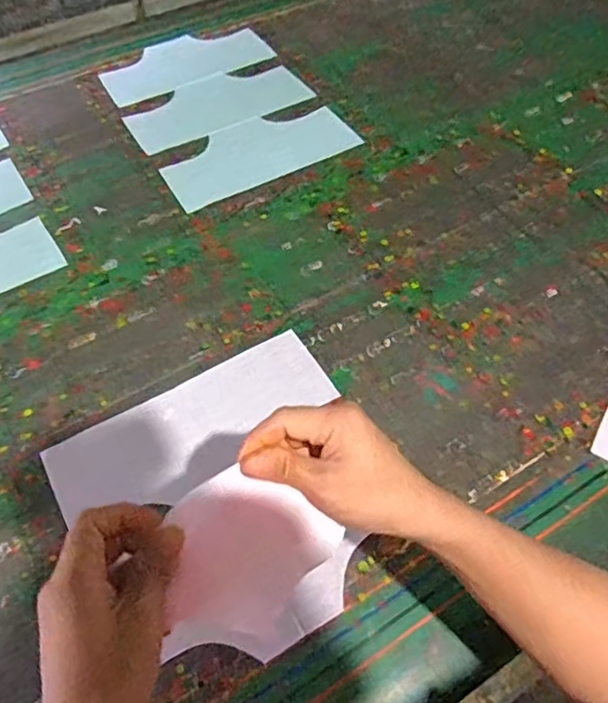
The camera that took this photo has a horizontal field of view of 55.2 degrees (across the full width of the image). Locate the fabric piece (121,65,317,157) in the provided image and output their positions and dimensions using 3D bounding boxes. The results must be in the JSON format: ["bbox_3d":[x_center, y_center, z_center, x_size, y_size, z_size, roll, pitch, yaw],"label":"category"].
[{"bbox_3d":[-0.150,-0.418,0.985,0.296,0.010,0.156,-27,57,-17],"label":"fabric piece"}]

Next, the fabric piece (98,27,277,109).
[{"bbox_3d":[-0.219,-0.528,1.060,0.303,0.012,0.150,-30,59,-19],"label":"fabric piece"}]

